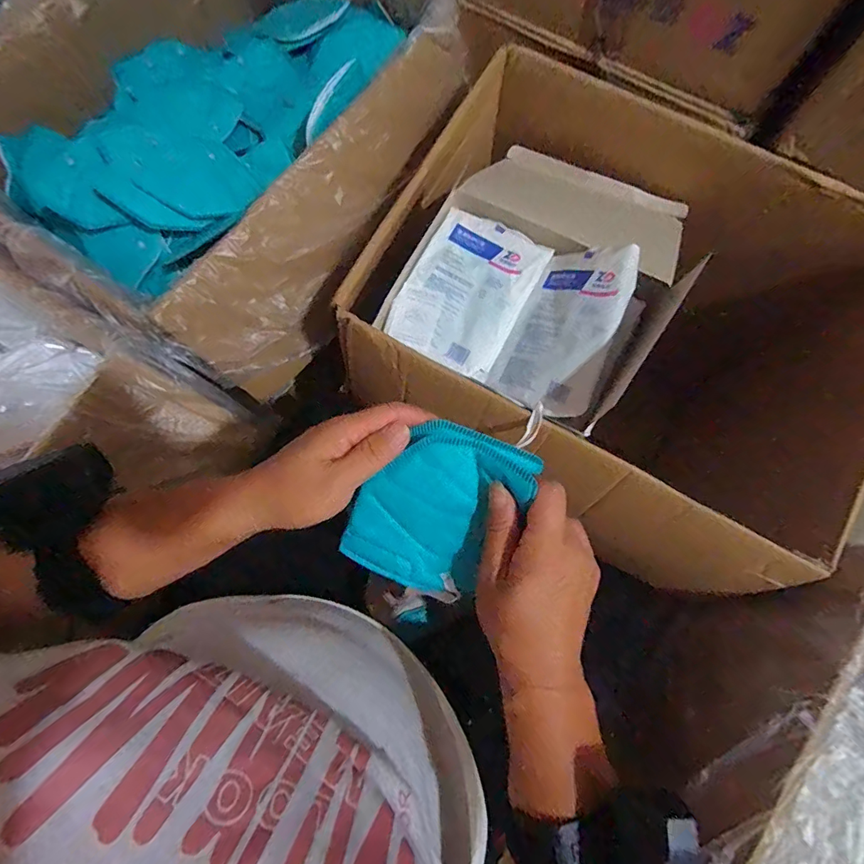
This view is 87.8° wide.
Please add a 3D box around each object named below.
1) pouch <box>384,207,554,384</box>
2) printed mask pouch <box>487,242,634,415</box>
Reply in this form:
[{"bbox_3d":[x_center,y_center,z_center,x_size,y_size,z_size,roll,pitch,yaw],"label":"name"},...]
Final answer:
[{"bbox_3d":[0.042,-0.161,0.516,0.131,0.024,0.168,30,80,7],"label":"pouch"},{"bbox_3d":[0.139,-0.114,0.490,0.117,0.011,0.180,21,87,42],"label":"printed mask pouch"}]

